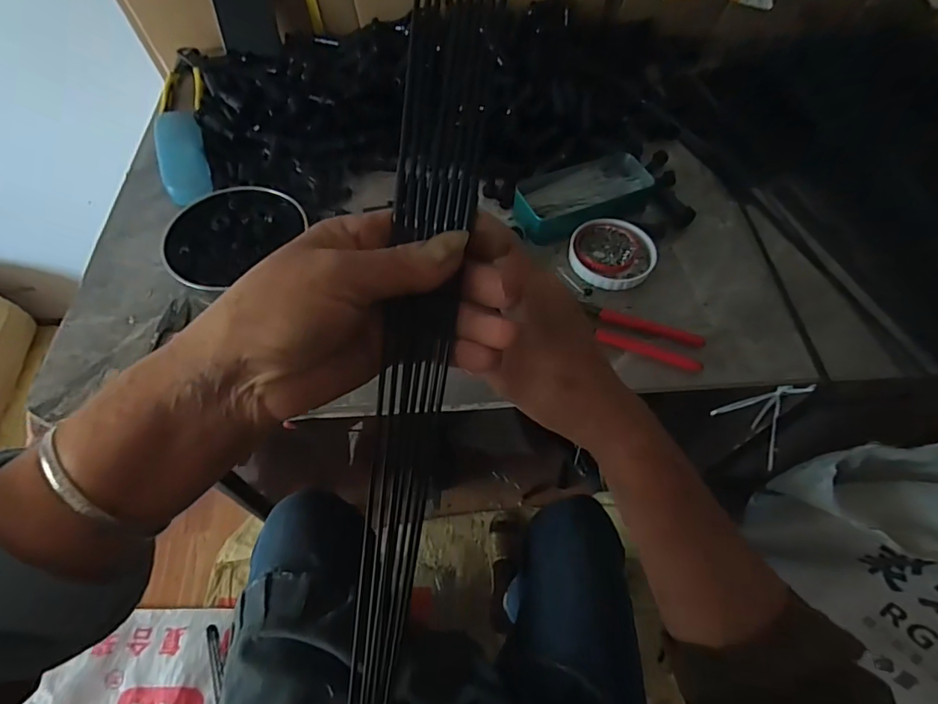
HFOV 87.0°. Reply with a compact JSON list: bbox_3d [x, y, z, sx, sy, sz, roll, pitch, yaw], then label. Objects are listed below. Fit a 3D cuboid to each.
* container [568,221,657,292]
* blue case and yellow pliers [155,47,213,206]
[{"bbox_3d":[0.153,-0.107,0.534,0.088,0.012,0.090,1,57,-1],"label":"container"},{"bbox_3d":[-0.365,-0.301,0.629,0.054,0.030,0.334,-15,59,-11],"label":"blue case and yellow pliers"}]

